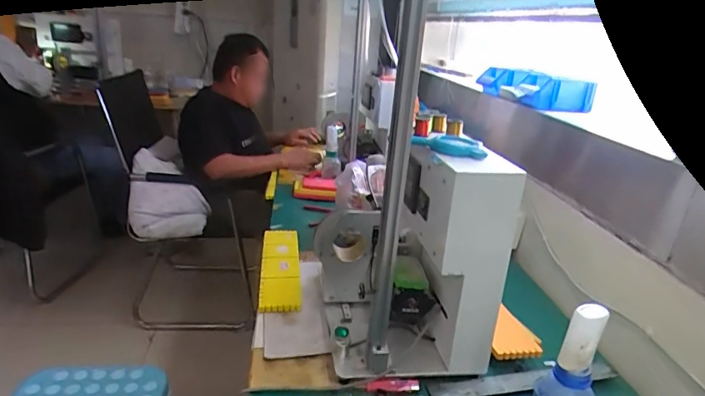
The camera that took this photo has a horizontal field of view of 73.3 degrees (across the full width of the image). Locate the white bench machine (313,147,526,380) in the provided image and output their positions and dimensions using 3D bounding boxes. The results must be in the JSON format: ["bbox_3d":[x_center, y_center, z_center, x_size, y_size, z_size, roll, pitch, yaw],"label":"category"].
[{"bbox_3d":[0.078,0.085,0.751,0.224,0.331,0.235,0,21,-12],"label":"white bench machine"}]

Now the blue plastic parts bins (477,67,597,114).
[{"bbox_3d":[0.464,-0.288,1.230,0.148,0.076,0.290,0,21,-11],"label":"blue plastic parts bins"}]

